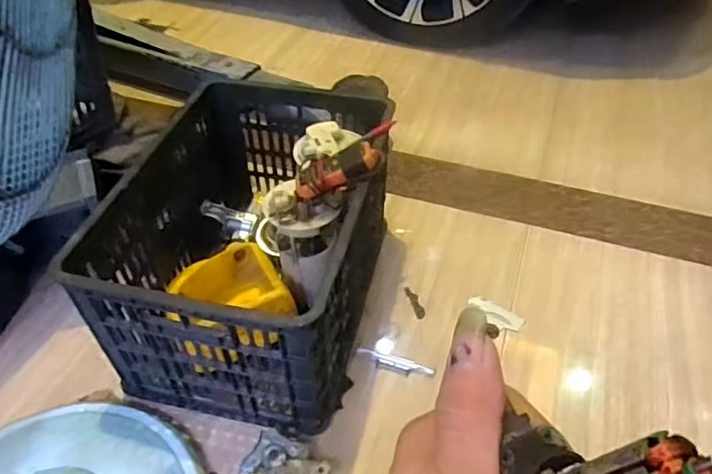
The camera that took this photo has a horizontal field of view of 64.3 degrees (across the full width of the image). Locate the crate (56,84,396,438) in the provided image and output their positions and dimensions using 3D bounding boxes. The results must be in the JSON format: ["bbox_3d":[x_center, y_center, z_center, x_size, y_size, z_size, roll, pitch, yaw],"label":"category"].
[{"bbox_3d":[-0.150,0.000,0.930,0.343,0.287,0.509,9,46,8],"label":"crate"}]

